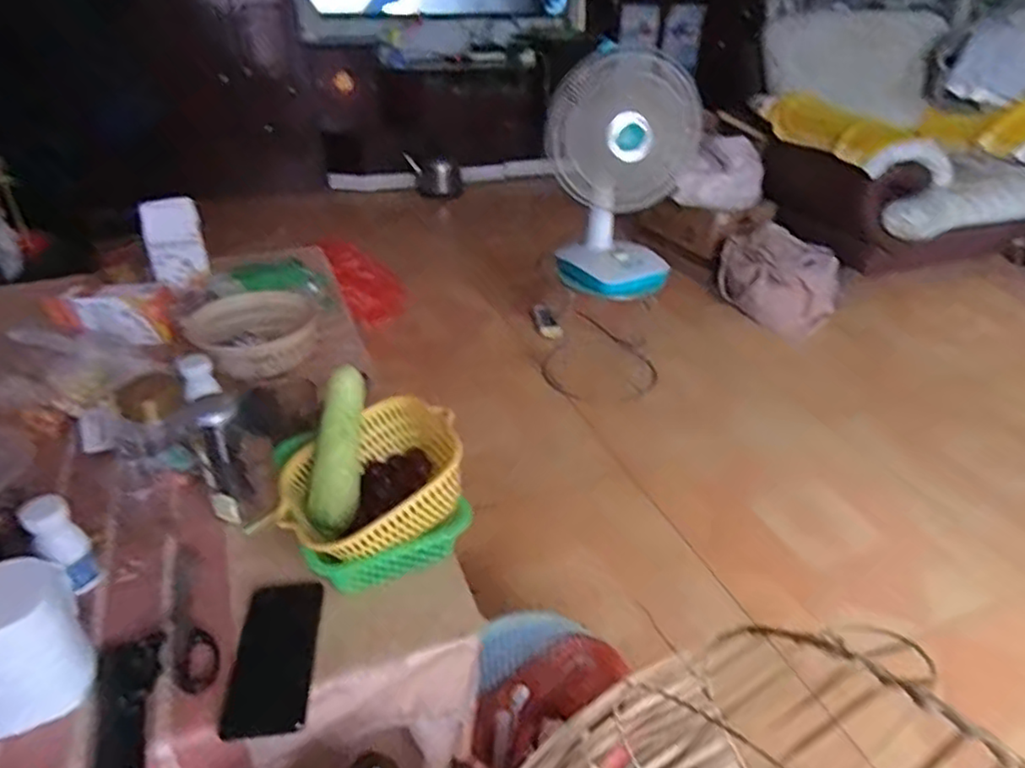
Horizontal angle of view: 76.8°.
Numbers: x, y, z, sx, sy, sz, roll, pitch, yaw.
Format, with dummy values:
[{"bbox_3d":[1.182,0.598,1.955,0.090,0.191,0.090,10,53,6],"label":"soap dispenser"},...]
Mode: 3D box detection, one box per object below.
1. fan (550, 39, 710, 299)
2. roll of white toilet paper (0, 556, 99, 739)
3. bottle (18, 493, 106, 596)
[{"bbox_3d":[0.259,-0.509,1.636,0.329,0.538,0.232,9,34,12],"label":"fan"},{"bbox_3d":[-0.432,0.227,0.567,0.091,0.122,0.098,-24,41,-33],"label":"roll of white toilet paper"},{"bbox_3d":[-0.482,0.174,0.695,0.042,0.109,0.044,27,42,34],"label":"bottle"}]

